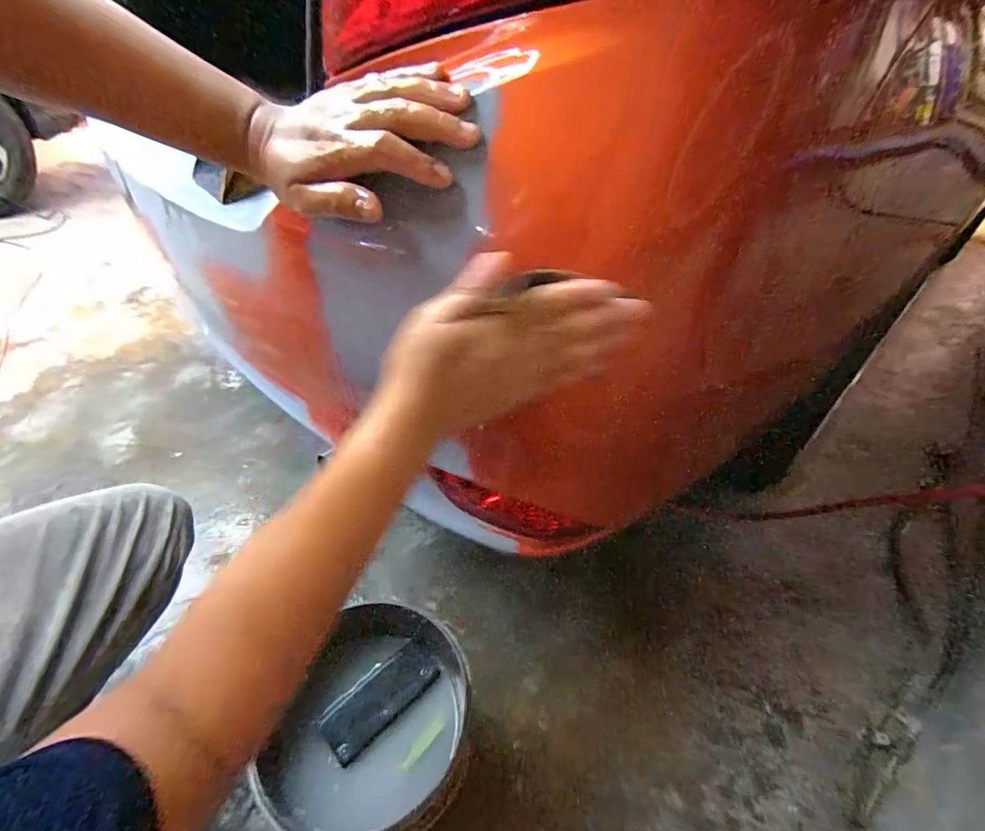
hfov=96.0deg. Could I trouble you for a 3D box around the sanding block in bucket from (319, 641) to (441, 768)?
[{"bbox_3d":[-0.137,0.349,0.548,0.138,0.017,0.058,-31,54,-32],"label":"sanding block in bucket"}]

